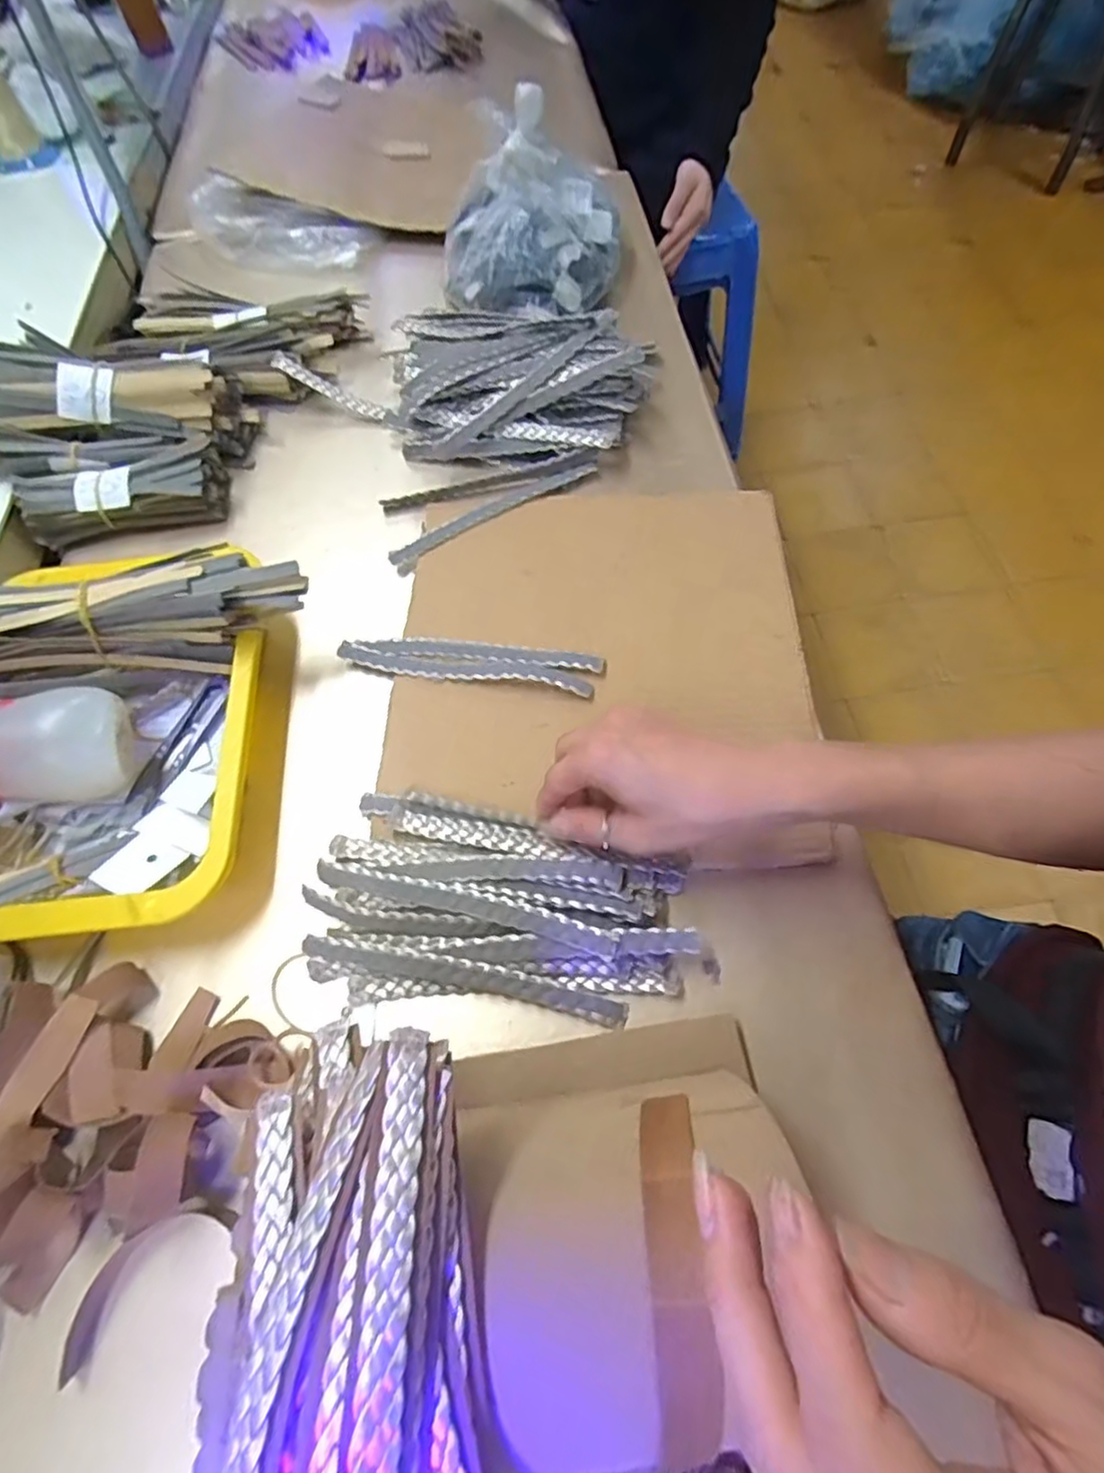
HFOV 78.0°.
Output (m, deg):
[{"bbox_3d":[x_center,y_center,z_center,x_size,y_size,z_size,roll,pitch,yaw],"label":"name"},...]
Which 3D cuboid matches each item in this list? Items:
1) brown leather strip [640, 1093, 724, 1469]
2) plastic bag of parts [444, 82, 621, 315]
[{"bbox_3d":[0.043,0.176,0.241,0.022,0.046,0.105,1,38,1],"label":"brown leather strip"},{"bbox_3d":[-0.023,-0.454,0.604,0.162,0.114,0.170,7,63,7],"label":"plastic bag of parts"}]

